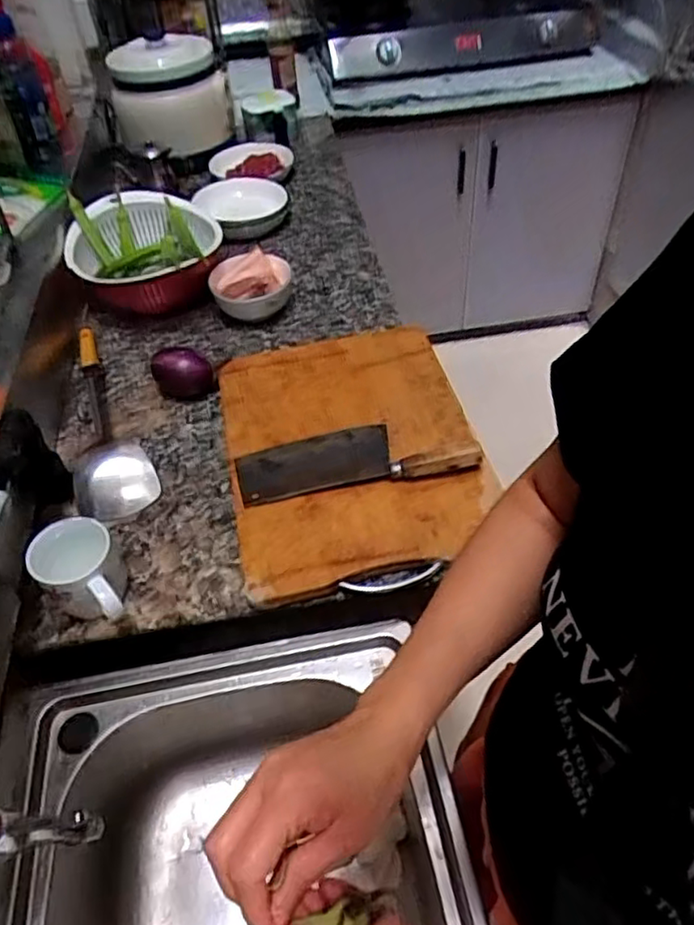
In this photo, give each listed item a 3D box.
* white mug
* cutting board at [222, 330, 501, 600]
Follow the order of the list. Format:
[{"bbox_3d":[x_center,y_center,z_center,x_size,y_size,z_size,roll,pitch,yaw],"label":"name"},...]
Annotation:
[{"bbox_3d":[-0.261,0.119,0.646,0.075,0.085,0.100,-29,52,-21],"label":"white mug"},{"bbox_3d":[0.000,-0.029,0.794,0.289,0.033,0.397,-11,47,-5],"label":"cutting board"}]

